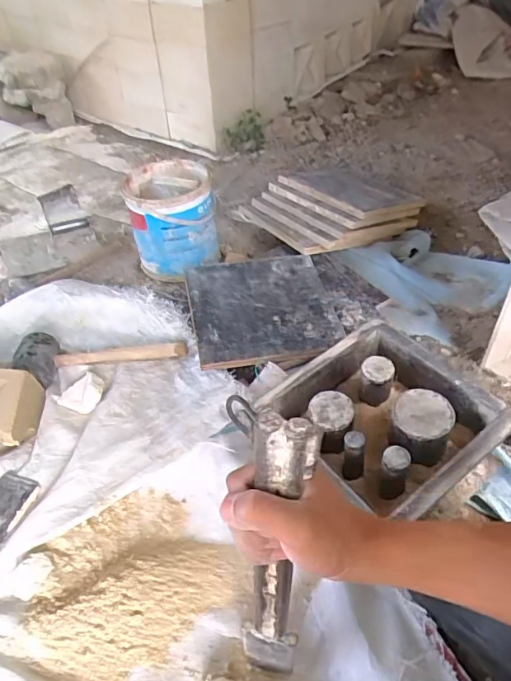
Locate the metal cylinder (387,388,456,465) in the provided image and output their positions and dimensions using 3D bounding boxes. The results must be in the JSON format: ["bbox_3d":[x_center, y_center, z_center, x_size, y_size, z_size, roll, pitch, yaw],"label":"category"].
[{"bbox_3d":[0.211,0.116,0.632,0.072,0.071,0.082,19,47,25],"label":"metal cylinder"}]

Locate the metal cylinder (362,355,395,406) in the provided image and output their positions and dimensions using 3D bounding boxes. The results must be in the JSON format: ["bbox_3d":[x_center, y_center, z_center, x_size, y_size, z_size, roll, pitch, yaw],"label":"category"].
[{"bbox_3d":[0.169,0.059,0.684,0.042,0.069,0.039,9,44,16],"label":"metal cylinder"}]

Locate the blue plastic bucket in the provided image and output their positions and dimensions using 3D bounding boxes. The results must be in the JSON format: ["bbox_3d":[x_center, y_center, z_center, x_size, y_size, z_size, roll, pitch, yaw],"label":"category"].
[{"bbox_3d":[-0.169,-0.243,1.013,0.166,0.182,0.156,-13,45,-9],"label":"blue plastic bucket"}]

